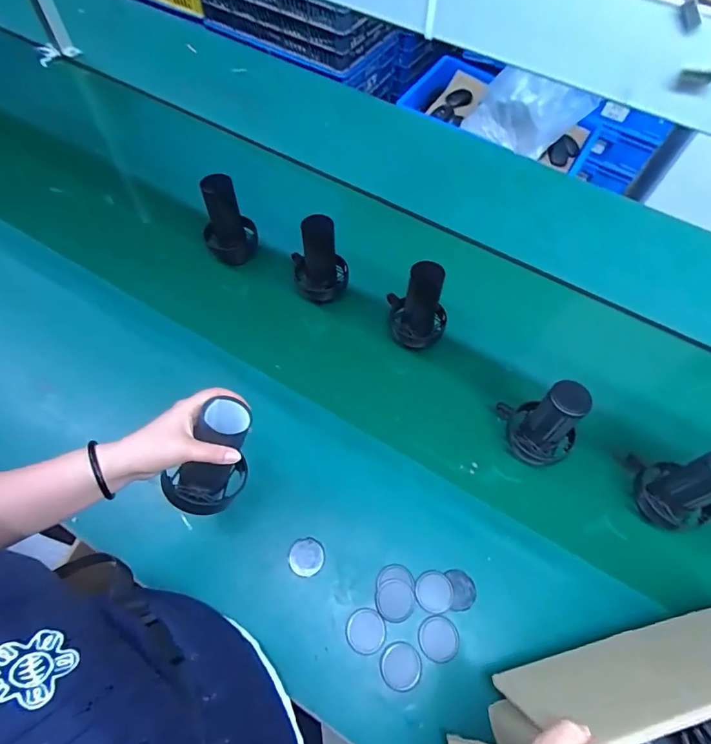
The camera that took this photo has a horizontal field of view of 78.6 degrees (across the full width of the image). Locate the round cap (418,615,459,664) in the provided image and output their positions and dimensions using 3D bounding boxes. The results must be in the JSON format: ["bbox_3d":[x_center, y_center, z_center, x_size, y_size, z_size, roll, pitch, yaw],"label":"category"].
[{"bbox_3d":[0.109,0.350,0.570,0.053,0.004,0.051,2,61,-3],"label":"round cap"}]

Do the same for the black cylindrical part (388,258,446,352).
[{"bbox_3d":[0.108,-0.114,0.741,0.110,0.145,0.089,16,61,5],"label":"black cylindrical part"}]

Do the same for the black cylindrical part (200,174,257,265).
[{"bbox_3d":[-0.238,-0.284,0.806,0.096,0.156,0.083,-15,63,-12],"label":"black cylindrical part"}]

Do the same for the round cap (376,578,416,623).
[{"bbox_3d":[0.054,0.309,0.588,0.051,0.004,0.050,2,61,-3],"label":"round cap"}]

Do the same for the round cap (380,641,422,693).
[{"bbox_3d":[0.058,0.376,0.556,0.051,0.004,0.051,2,61,-3],"label":"round cap"}]

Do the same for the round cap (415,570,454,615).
[{"bbox_3d":[0.108,0.301,0.595,0.052,0.004,0.052,2,61,-3],"label":"round cap"}]

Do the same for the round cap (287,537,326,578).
[{"bbox_3d":[-0.069,0.259,0.610,0.050,0.004,0.049,2,61,-3],"label":"round cap"}]

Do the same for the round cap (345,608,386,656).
[{"bbox_3d":[0.013,0.341,0.572,0.051,0.004,0.051,2,61,-3],"label":"round cap"}]

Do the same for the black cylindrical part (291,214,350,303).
[{"bbox_3d":[-0.062,-0.195,0.773,0.095,0.145,0.088,2,61,-3],"label":"black cylindrical part"}]

